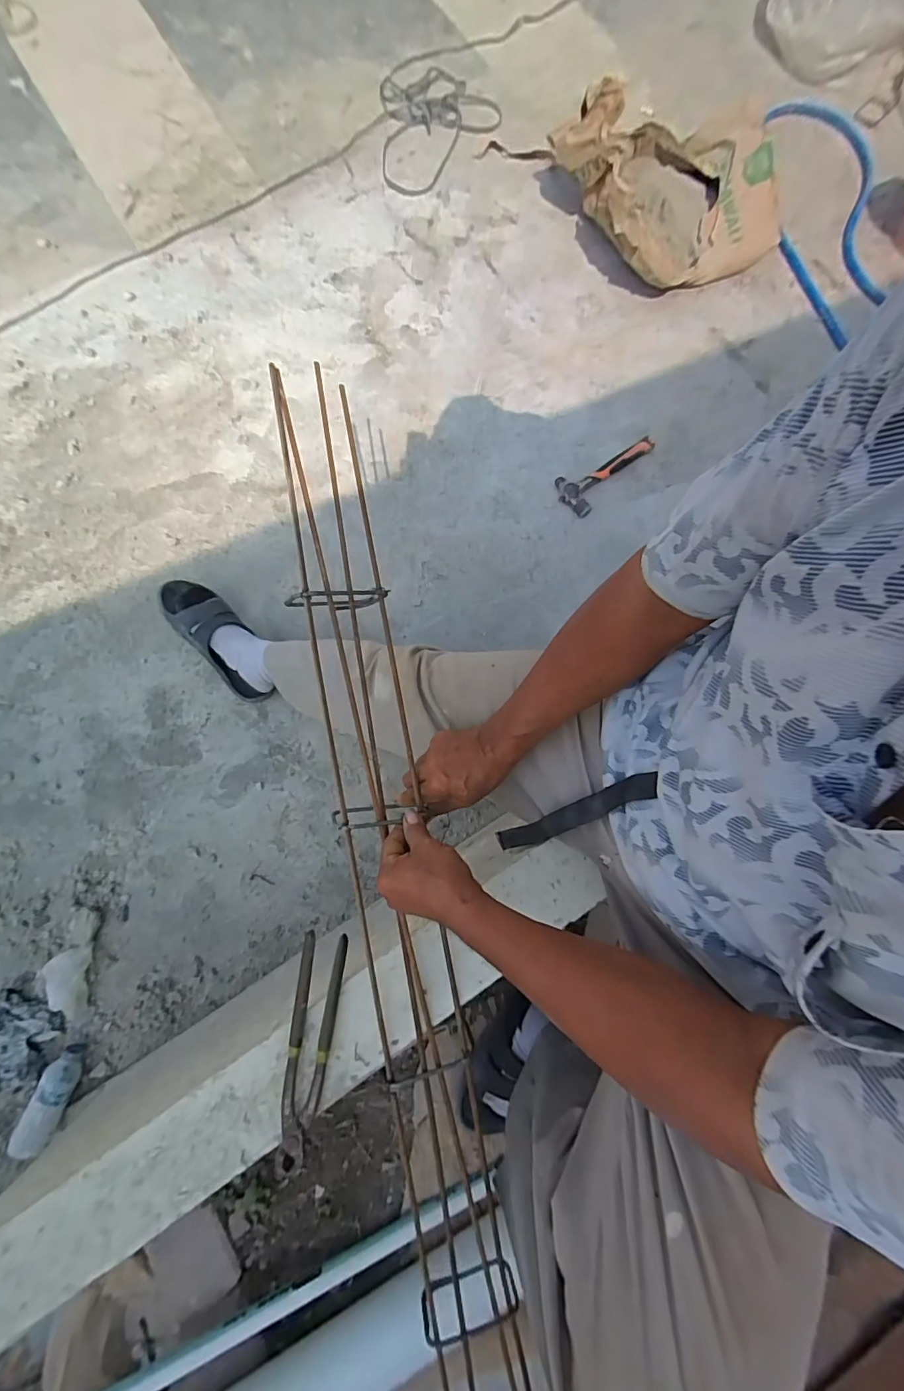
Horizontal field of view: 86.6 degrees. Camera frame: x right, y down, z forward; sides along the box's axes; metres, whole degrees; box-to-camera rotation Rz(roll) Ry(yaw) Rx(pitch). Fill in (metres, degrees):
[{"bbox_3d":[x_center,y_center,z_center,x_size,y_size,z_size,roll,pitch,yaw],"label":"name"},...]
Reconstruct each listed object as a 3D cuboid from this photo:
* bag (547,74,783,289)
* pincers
[{"bbox_3d":[0.563,-1.319,1.201,0.519,0.278,0.474,-25,80,-9],"label":"bag"},{"bbox_3d":[-0.152,0.376,0.515,0.047,0.016,0.219,6,77,-3],"label":"pincers"}]

